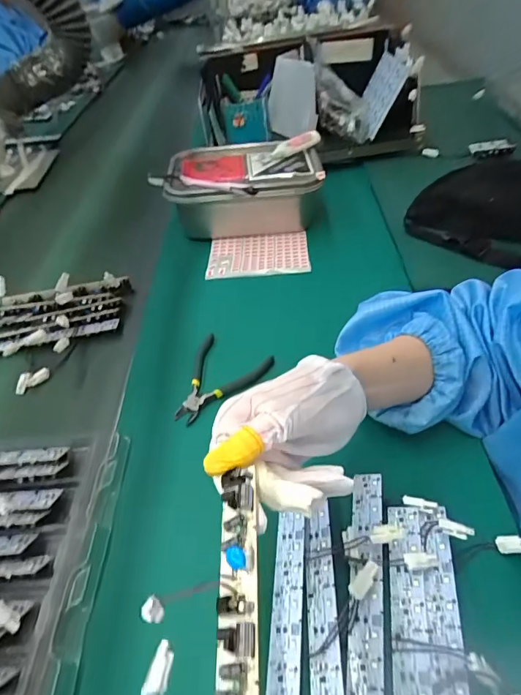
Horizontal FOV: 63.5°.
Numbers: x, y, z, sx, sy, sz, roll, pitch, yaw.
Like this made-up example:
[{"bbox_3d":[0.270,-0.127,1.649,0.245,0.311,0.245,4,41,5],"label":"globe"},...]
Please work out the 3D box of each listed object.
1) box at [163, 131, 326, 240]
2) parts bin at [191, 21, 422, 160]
[{"bbox_3d":[-0.025,-0.246,0.677,0.244,0.099,0.168,-11,46,-1],"label":"box"},{"bbox_3d":[0.093,-0.500,0.840,0.393,0.182,0.303,-5,46,5],"label":"parts bin"}]

